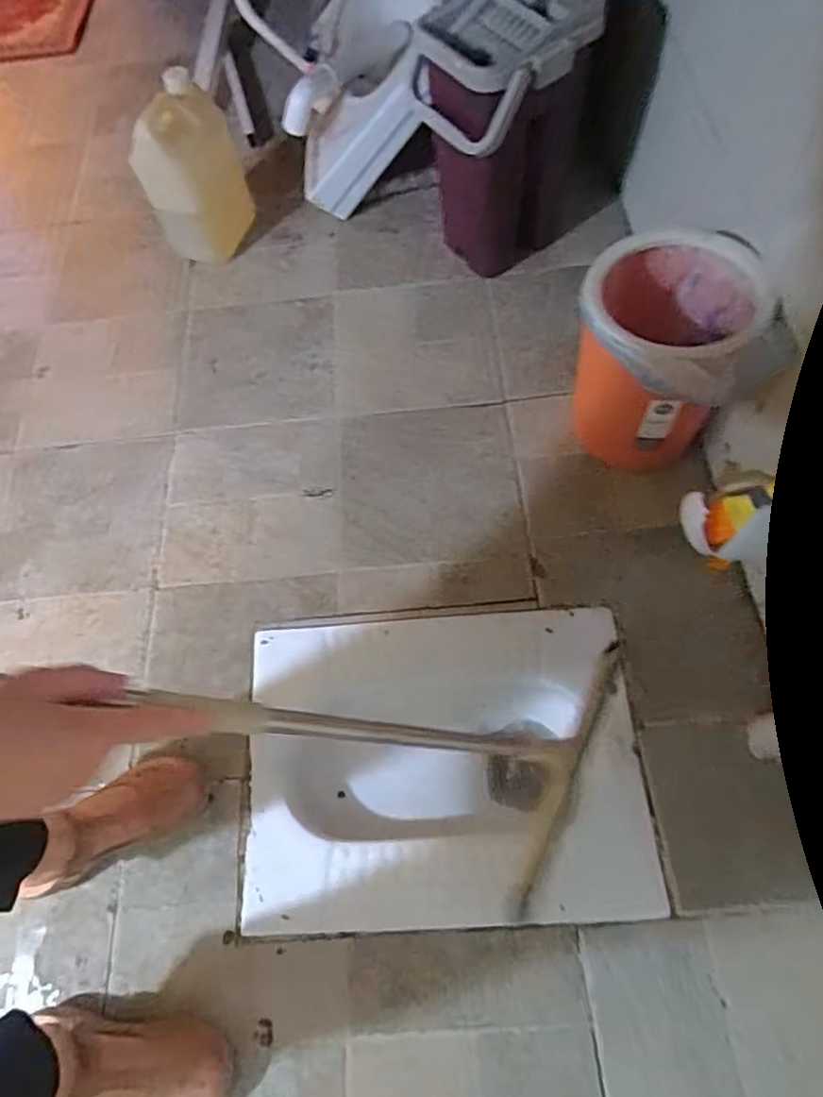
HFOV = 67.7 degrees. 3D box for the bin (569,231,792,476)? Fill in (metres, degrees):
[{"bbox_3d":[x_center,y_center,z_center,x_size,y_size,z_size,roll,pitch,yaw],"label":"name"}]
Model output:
[{"bbox_3d":[0.353,-0.267,0.898,0.217,0.306,0.276,15,68,12],"label":"bin"}]

